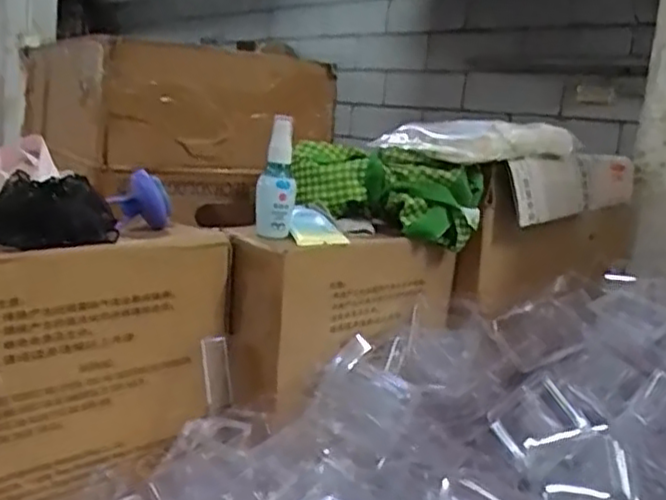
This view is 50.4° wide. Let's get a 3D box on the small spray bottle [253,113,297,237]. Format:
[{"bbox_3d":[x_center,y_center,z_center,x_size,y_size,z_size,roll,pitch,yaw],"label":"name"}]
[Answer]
[{"bbox_3d":[-0.056,-0.071,0.701,0.038,0.118,0.037,5,11,-3],"label":"small spray bottle"}]

